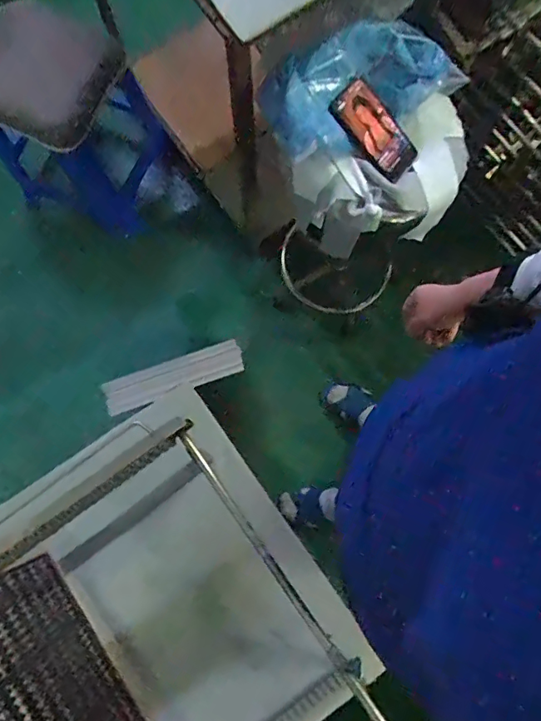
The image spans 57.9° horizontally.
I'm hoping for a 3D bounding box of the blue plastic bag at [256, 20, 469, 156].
[{"bbox_3d":[0.141,-0.438,0.790,0.304,0.110,0.154,-23,80,-5],"label":"blue plastic bag"}]

